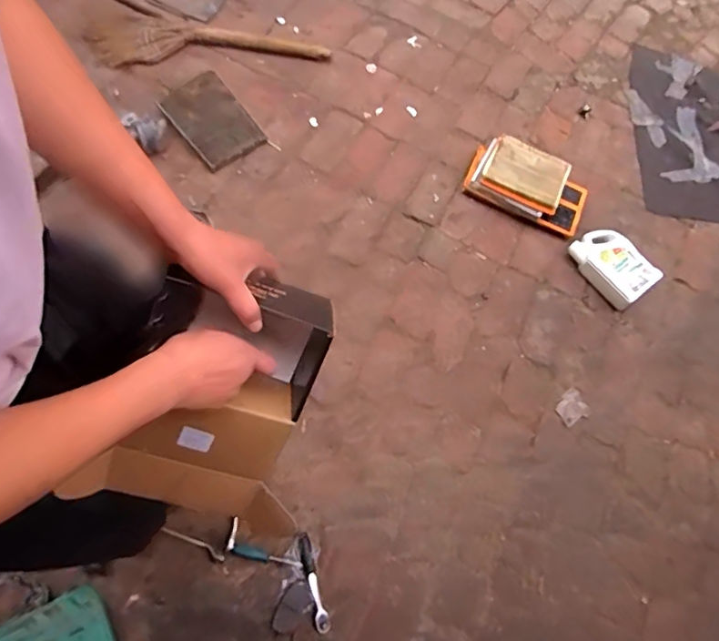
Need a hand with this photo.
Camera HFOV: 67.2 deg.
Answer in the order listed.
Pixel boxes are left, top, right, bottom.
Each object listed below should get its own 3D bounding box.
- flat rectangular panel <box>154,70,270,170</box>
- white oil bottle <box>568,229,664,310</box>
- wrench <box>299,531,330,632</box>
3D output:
[{"bbox_3d":[-0.451,-0.607,1.631,0.226,0.030,0.293,-36,85,-26],"label":"flat rectangular panel"},{"bbox_3d":[0.740,-0.162,1.589,0.158,0.089,0.243,-31,75,-18],"label":"white oil bottle"},{"bbox_3d":[-0.101,0.567,1.174,0.028,0.021,0.194,-13,70,-13],"label":"wrench"}]

